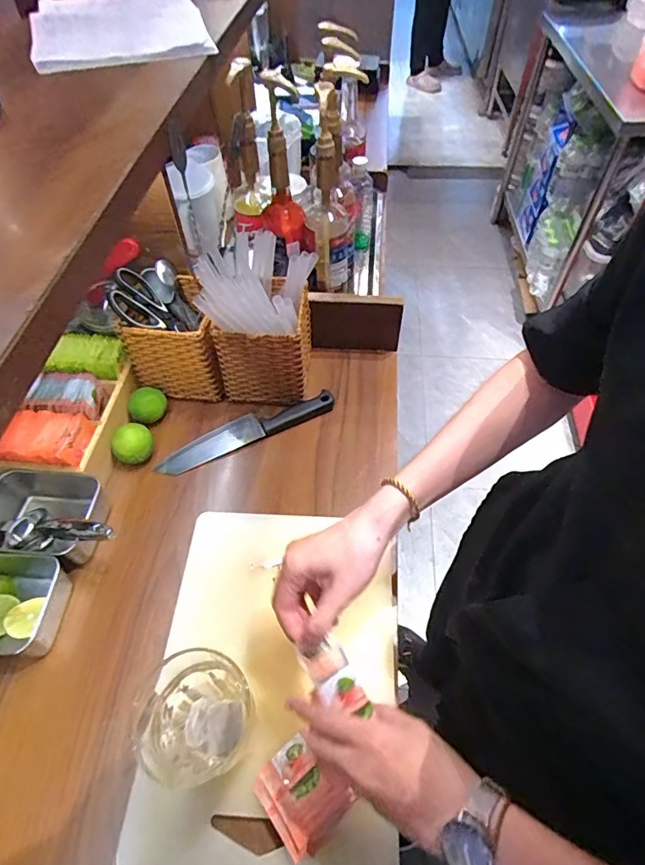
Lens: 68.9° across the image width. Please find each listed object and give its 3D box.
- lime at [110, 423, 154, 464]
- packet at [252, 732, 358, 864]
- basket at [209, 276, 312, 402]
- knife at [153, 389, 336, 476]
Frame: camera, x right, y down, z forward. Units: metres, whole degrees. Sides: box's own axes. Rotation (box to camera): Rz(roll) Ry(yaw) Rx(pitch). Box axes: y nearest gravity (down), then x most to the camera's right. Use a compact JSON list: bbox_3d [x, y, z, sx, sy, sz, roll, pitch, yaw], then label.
[{"bbox_3d":[-0.263,0.017,0.653,0.055,0.047,0.046,-32,60,-20],"label":"lime"},{"bbox_3d":[-0.021,0.334,0.434,0.076,0.030,0.066,38,63,25],"label":"packet"},{"bbox_3d":[-0.081,-0.131,0.703,0.119,0.141,0.121,5,55,5],"label":"basket"},{"bbox_3d":[-0.111,-0.008,0.688,0.263,0.026,0.050,-22,57,-14],"label":"knife"}]

